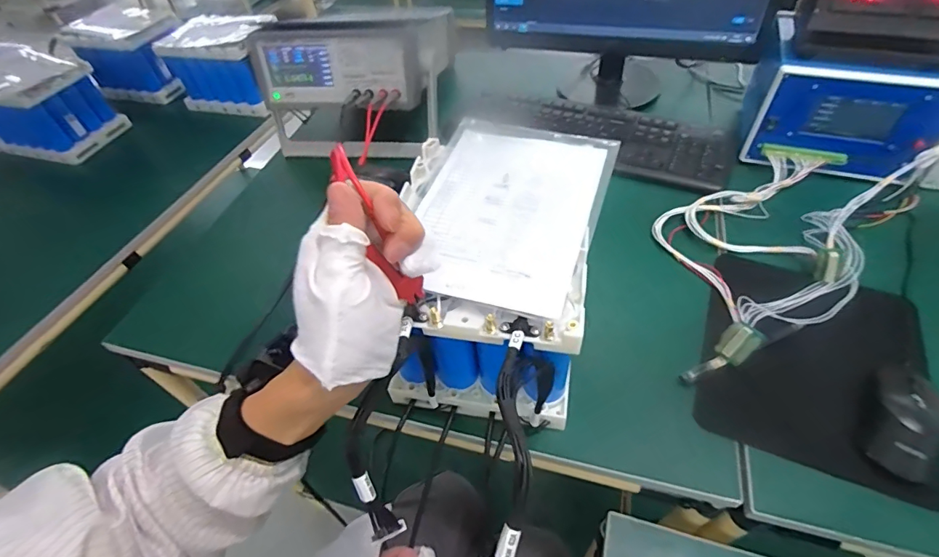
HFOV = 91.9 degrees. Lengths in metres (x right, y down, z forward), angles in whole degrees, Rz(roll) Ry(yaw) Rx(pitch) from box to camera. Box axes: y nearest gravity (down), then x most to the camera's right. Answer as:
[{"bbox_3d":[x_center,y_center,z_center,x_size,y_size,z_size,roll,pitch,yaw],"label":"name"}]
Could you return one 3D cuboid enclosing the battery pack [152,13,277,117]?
[{"bbox_3d":[-0.612,-0.535,1.150,0.269,0.163,0.169,6,51,11],"label":"battery pack"}]

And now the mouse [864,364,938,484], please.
[{"bbox_3d":[0.393,0.126,0.409,0.060,0.037,0.108,30,59,27],"label":"mouse"}]

